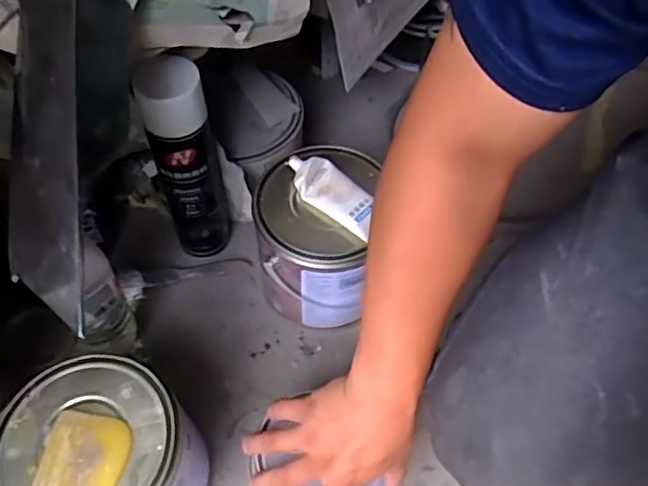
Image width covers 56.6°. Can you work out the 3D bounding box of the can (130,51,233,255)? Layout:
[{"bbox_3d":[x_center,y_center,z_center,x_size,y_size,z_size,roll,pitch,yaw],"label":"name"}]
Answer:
[{"bbox_3d":[-0.147,-0.080,0.660,0.068,0.288,0.055,-13,58,-8],"label":"can"}]

